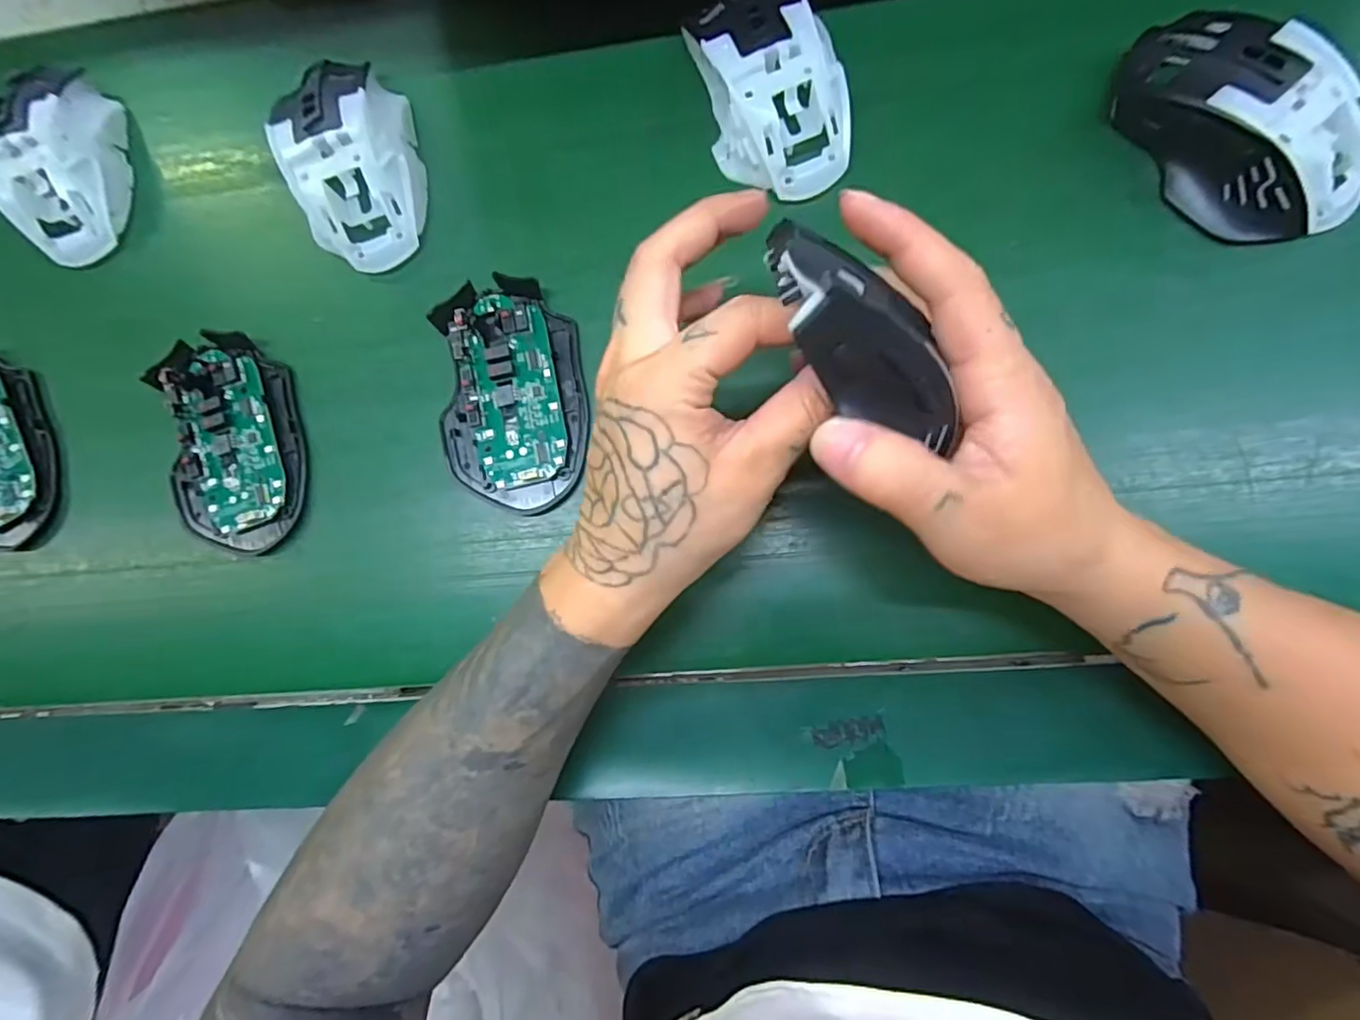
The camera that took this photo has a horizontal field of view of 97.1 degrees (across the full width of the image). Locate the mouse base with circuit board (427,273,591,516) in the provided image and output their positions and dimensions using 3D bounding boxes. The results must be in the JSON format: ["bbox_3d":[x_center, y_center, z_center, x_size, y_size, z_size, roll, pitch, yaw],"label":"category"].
[{"bbox_3d":[-0.084,-0.058,0.300,0.073,0.016,0.116,-4,84,6],"label":"mouse base with circuit board"}]

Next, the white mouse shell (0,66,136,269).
[{"bbox_3d":[-0.352,-0.194,0.335,0.067,0.036,0.107,-17,83,5],"label":"white mouse shell"}]

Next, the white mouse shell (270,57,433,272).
[{"bbox_3d":[-0.174,-0.182,0.312,0.069,0.033,0.110,-19,83,5],"label":"white mouse shell"}]

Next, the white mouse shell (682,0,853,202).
[{"bbox_3d":[0.045,-0.203,0.288,0.064,0.032,0.097,-16,83,5],"label":"white mouse shell"}]

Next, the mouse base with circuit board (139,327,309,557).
[{"bbox_3d":[-0.235,-0.036,0.314,0.068,0.019,0.114,-9,84,6],"label":"mouse base with circuit board"}]

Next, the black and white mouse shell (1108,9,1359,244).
[{"bbox_3d":[0.244,-0.168,0.259,0.059,0.032,0.111,-36,82,2],"label":"black and white mouse shell"}]

